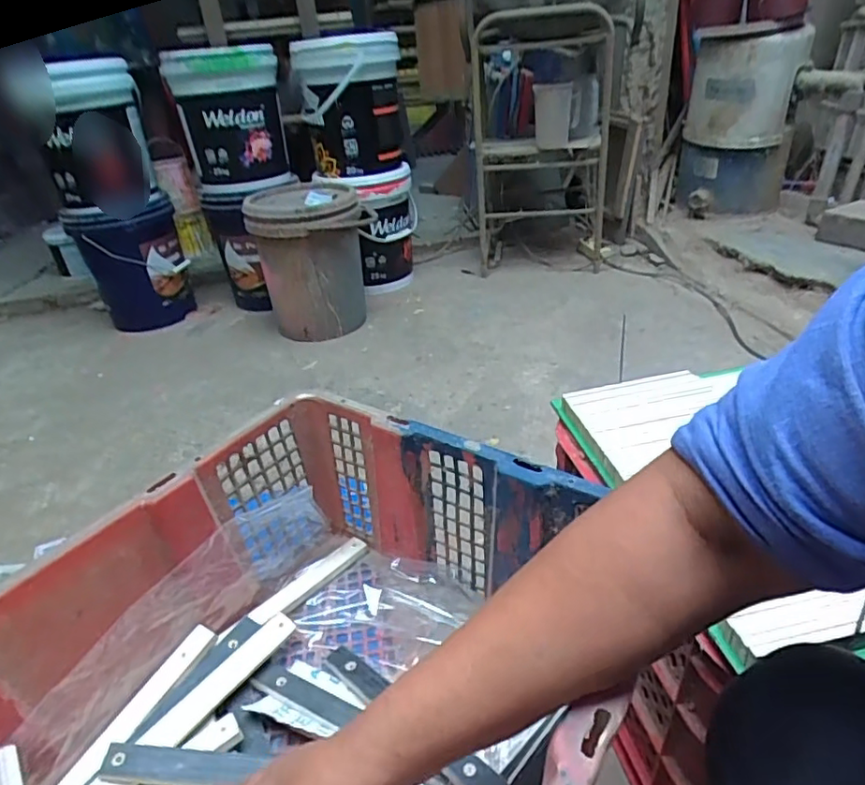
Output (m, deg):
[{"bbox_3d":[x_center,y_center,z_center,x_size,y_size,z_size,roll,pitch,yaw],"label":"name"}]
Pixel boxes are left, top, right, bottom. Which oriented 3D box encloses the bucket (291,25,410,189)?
[{"bbox_3d":[-0.233,-0.826,1.704,0.299,0.373,0.283,-9,33,-5],"label":"bucket"}]

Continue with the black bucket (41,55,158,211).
[{"bbox_3d":[-0.935,-0.713,1.596,0.267,0.346,0.284,-20,35,-21],"label":"black bucket"}]

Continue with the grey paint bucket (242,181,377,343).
[{"bbox_3d":[-0.326,-0.375,1.658,0.333,0.370,0.297,-15,34,-15],"label":"grey paint bucket"}]

